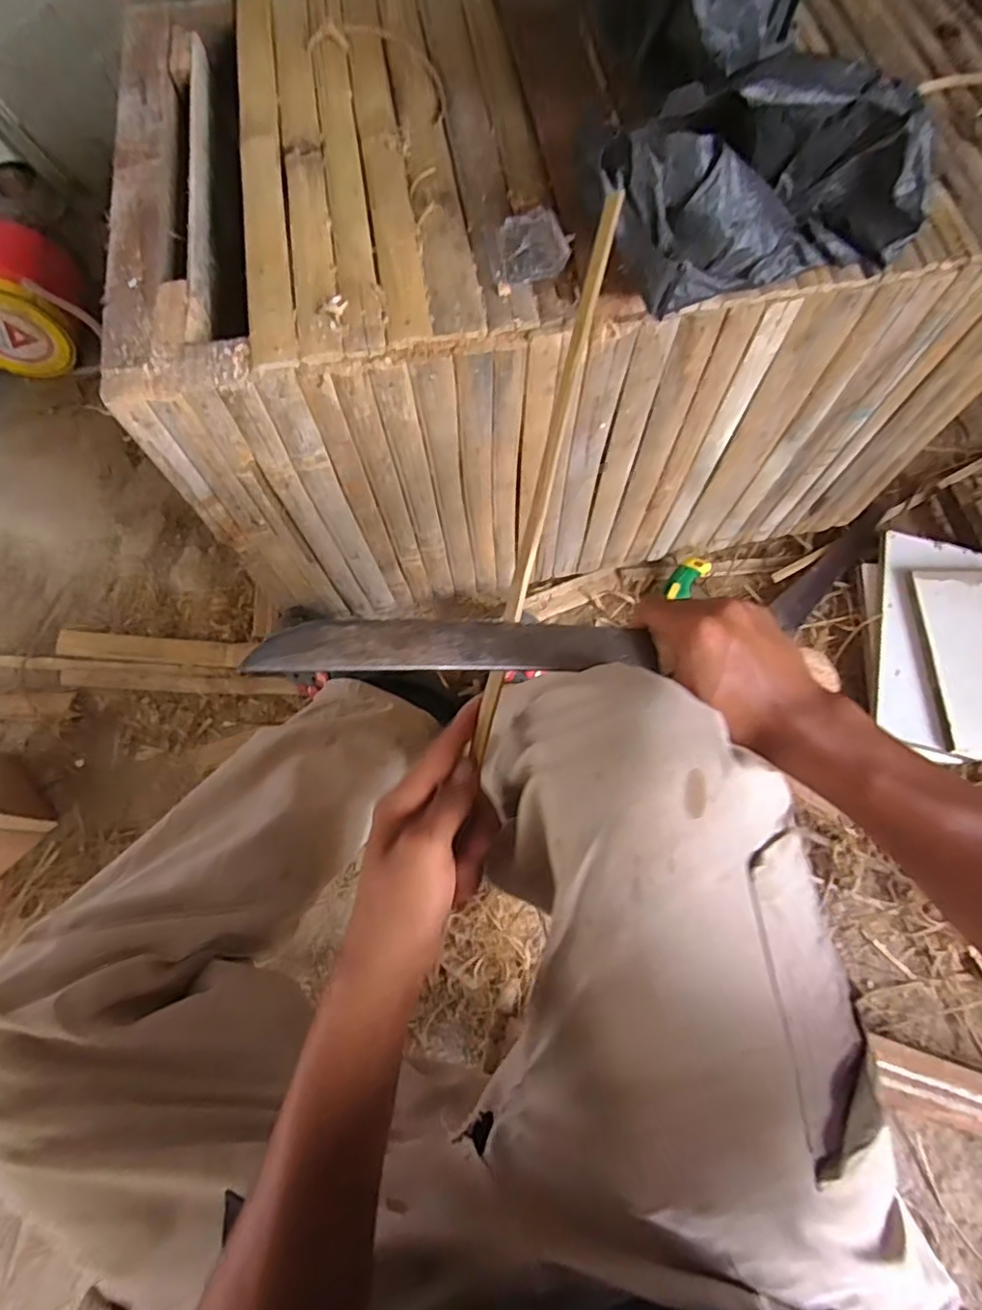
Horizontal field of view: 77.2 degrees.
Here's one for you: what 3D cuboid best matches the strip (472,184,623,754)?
[{"bbox_3d":[0.032,-0.102,0.354,0.010,0.011,0.325,14,92,4],"label":"strip"}]

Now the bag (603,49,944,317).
[{"bbox_3d":[0.174,-0.295,0.397,0.207,0.114,0.074,-16,71,-6],"label":"bag"}]

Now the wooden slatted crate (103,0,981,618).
[{"bbox_3d":[0.059,-0.384,0.684,0.760,0.404,0.456,-10,70,-6],"label":"wooden slatted crate"}]

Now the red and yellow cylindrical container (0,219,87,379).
[{"bbox_3d":[-0.682,-0.513,0.897,0.166,0.155,0.130,-3,69,-3],"label":"red and yellow cylindrical container"}]

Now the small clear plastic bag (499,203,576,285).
[{"bbox_3d":[0.033,-0.300,0.453,0.050,0.018,0.050,-6,70,-4],"label":"small clear plastic bag"}]

